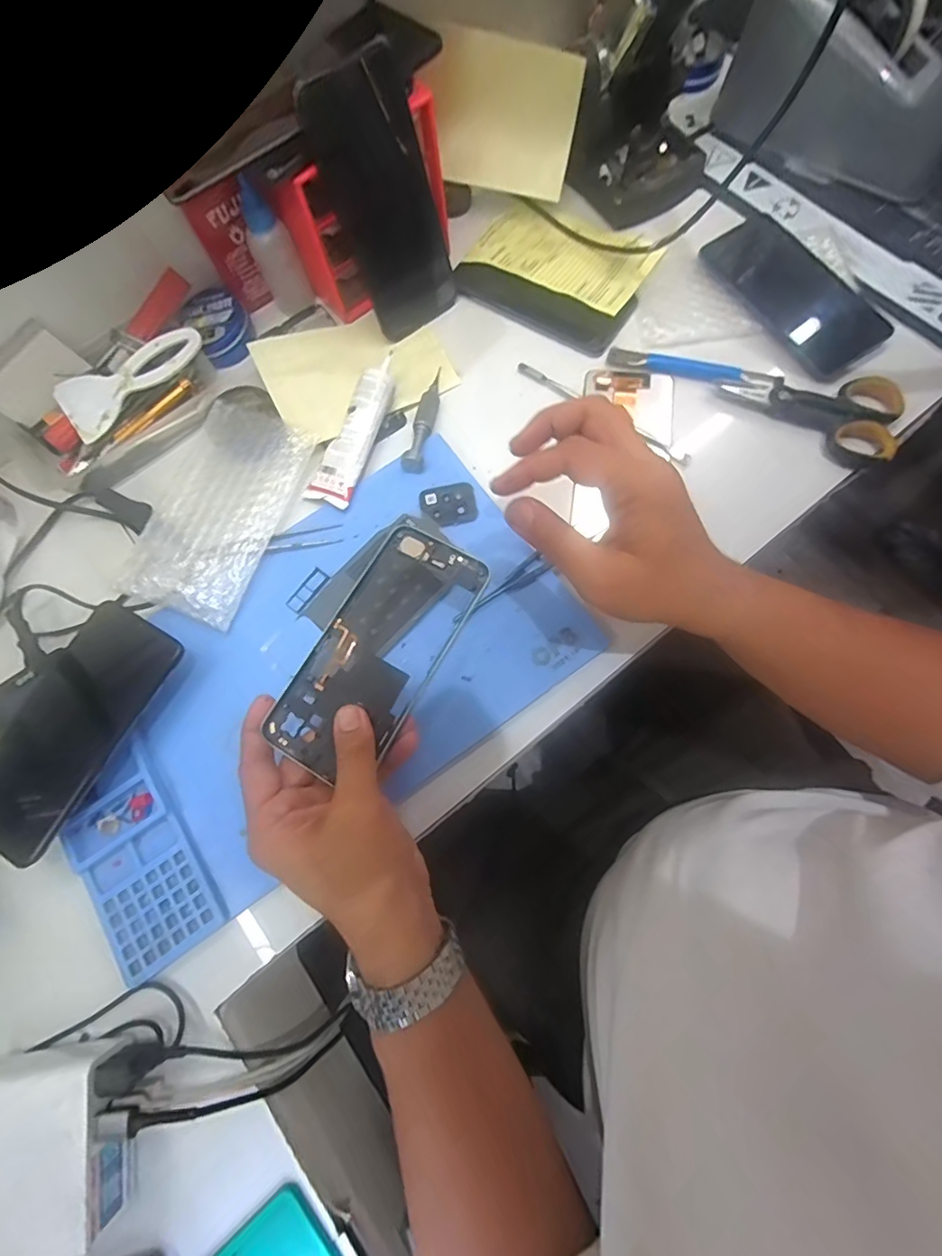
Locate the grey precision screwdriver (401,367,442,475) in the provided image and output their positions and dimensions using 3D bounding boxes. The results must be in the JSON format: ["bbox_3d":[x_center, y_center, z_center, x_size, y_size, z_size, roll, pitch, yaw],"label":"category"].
[{"bbox_3d":[-0.037,-0.176,0.419,0.017,0.020,0.106,11,74,5],"label":"grey precision screwdriver"}]

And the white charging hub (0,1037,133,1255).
[{"bbox_3d":[-0.242,0.294,0.281,0.093,0.035,0.091,-7,73,0],"label":"white charging hub"}]

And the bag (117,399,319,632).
[{"bbox_3d":[-0.203,-0.098,0.399,0.113,0.020,0.175,16,74,7],"label":"bag"}]

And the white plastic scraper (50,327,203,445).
[{"bbox_3d":[-0.281,-0.210,0.422,0.124,0.009,0.050,-37,93,-2],"label":"white plastic scraper"}]

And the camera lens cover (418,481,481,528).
[{"bbox_3d":[-0.017,-0.097,0.396,0.043,0.004,0.035,-12,73,-2],"label":"camera lens cover"}]

